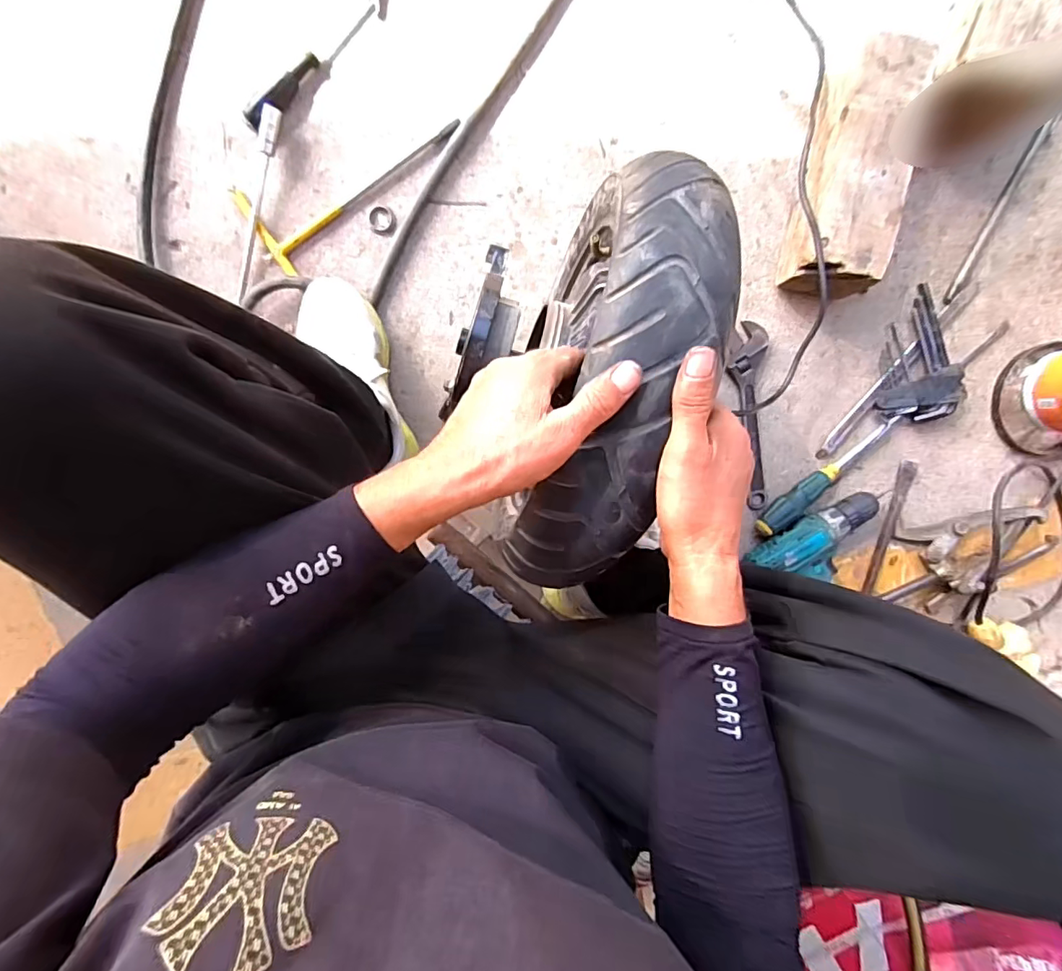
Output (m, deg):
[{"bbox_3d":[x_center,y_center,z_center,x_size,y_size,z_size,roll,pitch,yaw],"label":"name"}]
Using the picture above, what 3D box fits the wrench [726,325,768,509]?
[{"bbox_3d":[0.289,-0.090,0.690,0.052,0.018,0.244,-3,99,1],"label":"wrench"}]

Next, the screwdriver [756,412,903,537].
[{"bbox_3d":[0.401,-0.009,0.693,0.231,0.032,0.037,-38,97,6],"label":"screwdriver"}]

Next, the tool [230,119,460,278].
[{"bbox_3d":[-0.229,-0.394,0.638,0.278,0.020,0.118,-37,97,6],"label":"tool"}]

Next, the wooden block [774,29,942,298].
[{"bbox_3d":[0.370,-0.359,0.605,0.100,0.091,0.257,8,99,0],"label":"wooden block"}]

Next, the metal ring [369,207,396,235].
[{"bbox_3d":[-0.188,-0.336,0.655,0.033,0.004,0.032,0,99,1],"label":"metal ring"}]

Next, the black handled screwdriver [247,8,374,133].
[{"bbox_3d":[-0.263,-0.501,0.616,0.196,0.033,0.023,-43,96,7],"label":"black handled screwdriver"}]

